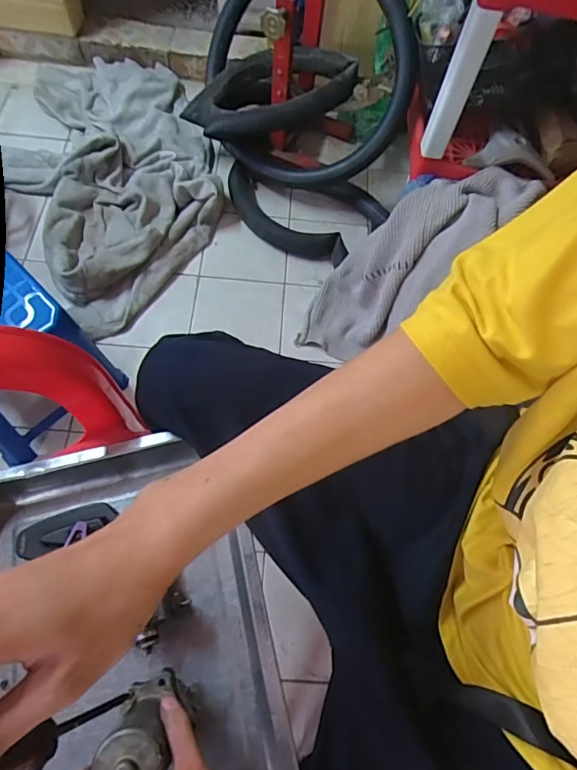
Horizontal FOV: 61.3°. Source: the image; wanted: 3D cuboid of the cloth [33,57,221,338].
[{"bbox_3d":[-0.399,-0.556,1.217,0.408,0.084,0.914,-13,67,-9],"label":"cloth"}]

